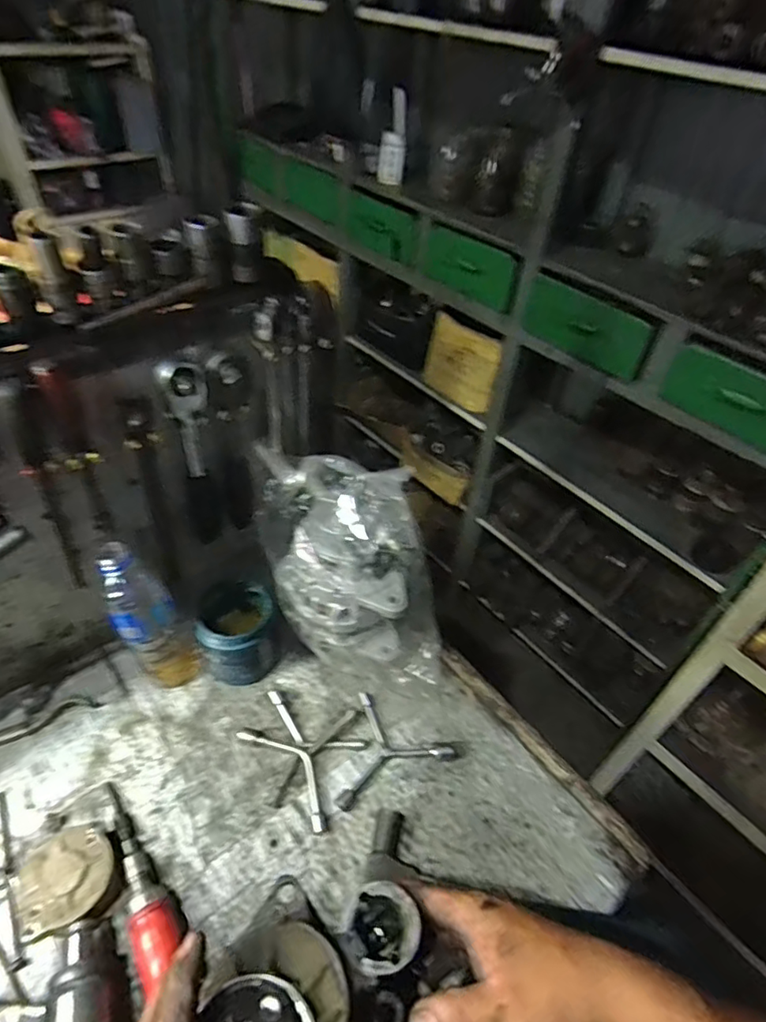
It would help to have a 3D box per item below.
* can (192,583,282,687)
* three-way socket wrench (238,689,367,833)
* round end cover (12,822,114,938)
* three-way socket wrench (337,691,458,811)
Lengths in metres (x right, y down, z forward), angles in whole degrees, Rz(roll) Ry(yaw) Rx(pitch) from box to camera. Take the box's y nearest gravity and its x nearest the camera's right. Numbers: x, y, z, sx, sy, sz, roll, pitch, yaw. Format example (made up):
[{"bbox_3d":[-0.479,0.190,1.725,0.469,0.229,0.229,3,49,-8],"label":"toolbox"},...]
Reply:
[{"bbox_3d":[-0.175,0.144,0.694,0.098,0.093,0.106,-14,49,-18],"label":"can"},{"bbox_3d":[-0.095,0.266,0.635,0.126,0.023,0.120,20,48,14],"label":"three-way socket wrench"},{"bbox_3d":[-0.290,0.340,0.526,0.077,0.041,0.076,3,46,-3],"label":"round end cover"},{"bbox_3d":[0.002,0.282,0.632,0.127,0.019,0.121,25,49,18],"label":"three-way socket wrench"}]

